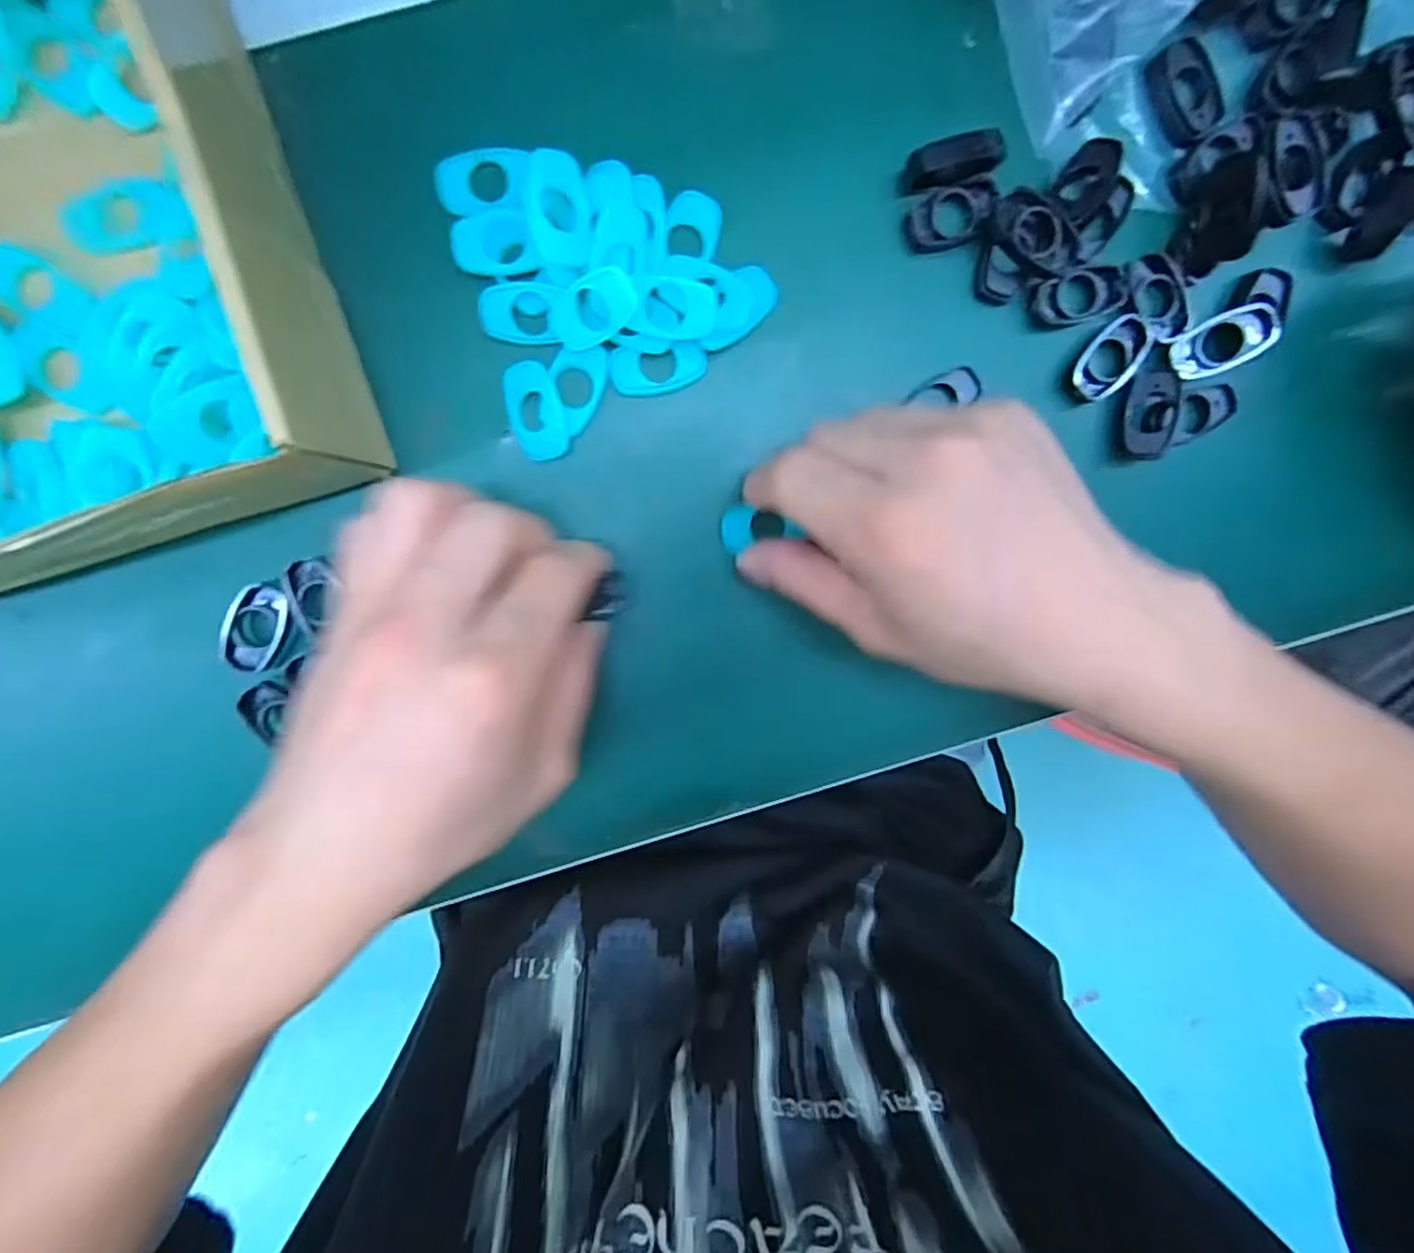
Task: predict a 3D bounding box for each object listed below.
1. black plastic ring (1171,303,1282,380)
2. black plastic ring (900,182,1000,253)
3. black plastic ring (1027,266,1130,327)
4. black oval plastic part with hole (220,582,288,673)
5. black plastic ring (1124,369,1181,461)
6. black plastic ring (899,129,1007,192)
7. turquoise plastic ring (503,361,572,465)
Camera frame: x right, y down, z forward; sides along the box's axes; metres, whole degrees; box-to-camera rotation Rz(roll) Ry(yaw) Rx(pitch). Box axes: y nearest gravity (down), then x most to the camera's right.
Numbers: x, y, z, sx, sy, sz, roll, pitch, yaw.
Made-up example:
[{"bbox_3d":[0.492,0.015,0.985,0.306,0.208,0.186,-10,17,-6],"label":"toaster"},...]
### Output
[{"bbox_3d":[0.185,-0.101,0.239,0.032,0.006,0.019,-22,99,19],"label":"black plastic ring"},{"bbox_3d":[0.085,-0.142,0.232,0.032,0.005,0.018,-18,100,-1],"label":"black plastic ring"},{"bbox_3d":[0.133,-0.118,0.238,0.034,0.004,0.018,-16,100,-2],"label":"black plastic ring"},{"bbox_3d":[-0.159,0.001,0.235,0.015,0.011,0.033,26,96,-8],"label":"black oval plastic part with hole"},{"bbox_3d":[0.163,-0.078,0.246,0.020,0.005,0.030,-6,99,-3],"label":"black plastic ring"},{"bbox_3d":[0.083,-0.157,0.225,0.031,0.012,0.012,-18,100,-2],"label":"black plastic ring"},{"bbox_3d":[-0.058,-0.074,0.230,0.018,0.004,0.032,-16,100,-2],"label":"turquoise plastic ring"}]

